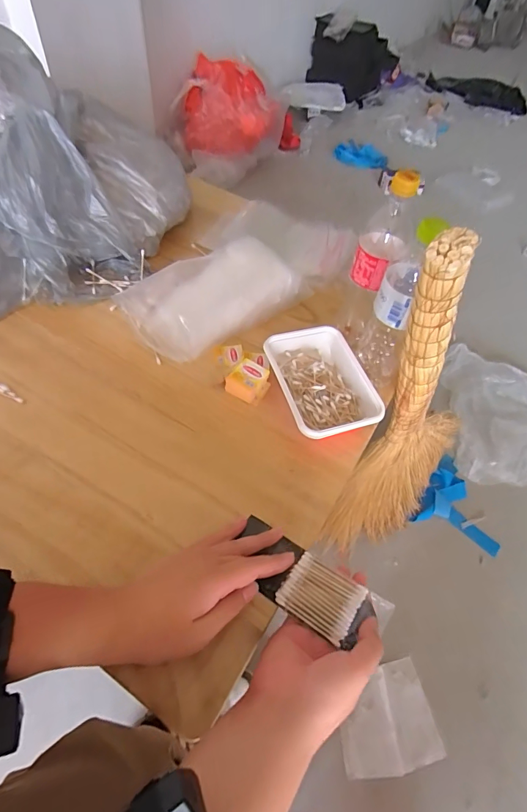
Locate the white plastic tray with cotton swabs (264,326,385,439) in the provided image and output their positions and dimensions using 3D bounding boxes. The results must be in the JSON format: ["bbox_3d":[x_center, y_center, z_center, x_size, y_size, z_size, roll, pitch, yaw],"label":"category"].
[{"bbox_3d":[0.080,-0.029,0.530,0.126,0.040,0.168,-12,56,-13],"label":"white plastic tray with cotton swabs"}]

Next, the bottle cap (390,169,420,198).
[{"bbox_3d":[0.154,-0.241,0.430,0.028,0.022,0.028,3,52,-4],"label":"bottle cap"}]

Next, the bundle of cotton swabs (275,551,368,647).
[{"bbox_3d":[0.057,0.186,0.388,0.072,0.005,0.057,30,57,16],"label":"bundle of cotton swabs"}]

